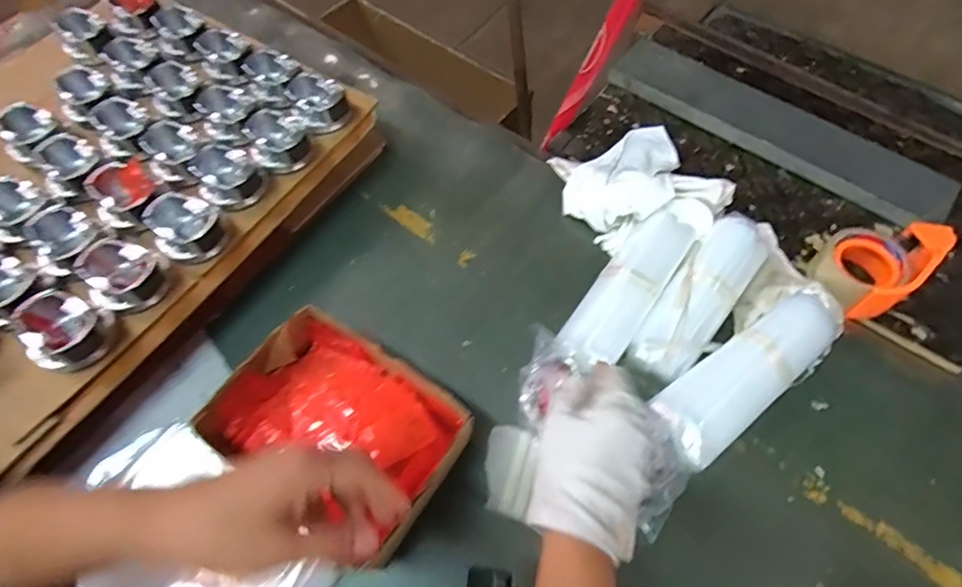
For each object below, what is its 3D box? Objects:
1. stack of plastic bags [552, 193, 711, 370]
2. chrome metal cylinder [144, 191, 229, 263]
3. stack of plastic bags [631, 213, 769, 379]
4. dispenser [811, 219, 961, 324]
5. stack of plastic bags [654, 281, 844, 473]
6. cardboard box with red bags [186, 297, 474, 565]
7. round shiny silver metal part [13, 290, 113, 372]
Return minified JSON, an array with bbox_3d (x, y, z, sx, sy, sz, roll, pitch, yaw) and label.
[{"bbox_3d":[0.171,-0.011,0.582,0.071,0.052,0.252,35,68,18],"label":"stack of plastic bags"},{"bbox_3d":[-0.317,-0.071,0.555,0.064,0.046,0.063,-40,68,-18],"label":"chrome metal cylinder"},{"bbox_3d":[0.248,0.003,0.576,0.070,0.052,0.226,35,66,17],"label":"stack of plastic bags"},{"bbox_3d":[0.459,-0.039,0.598,0.132,0.061,0.094,-37,68,-19],"label":"dispenser"},{"bbox_3d":[0.277,0.085,0.534,0.244,0.044,0.076,-31,66,-16],"label":"stack of plastic bags"},{"bbox_3d":[-0.130,0.134,0.493,0.208,0.085,0.166,30,67,16],"label":"cardboard box with red bags"},{"bbox_3d":[-0.400,0.039,0.493,0.069,0.046,0.063,-1,62,1],"label":"round shiny silver metal part"}]

